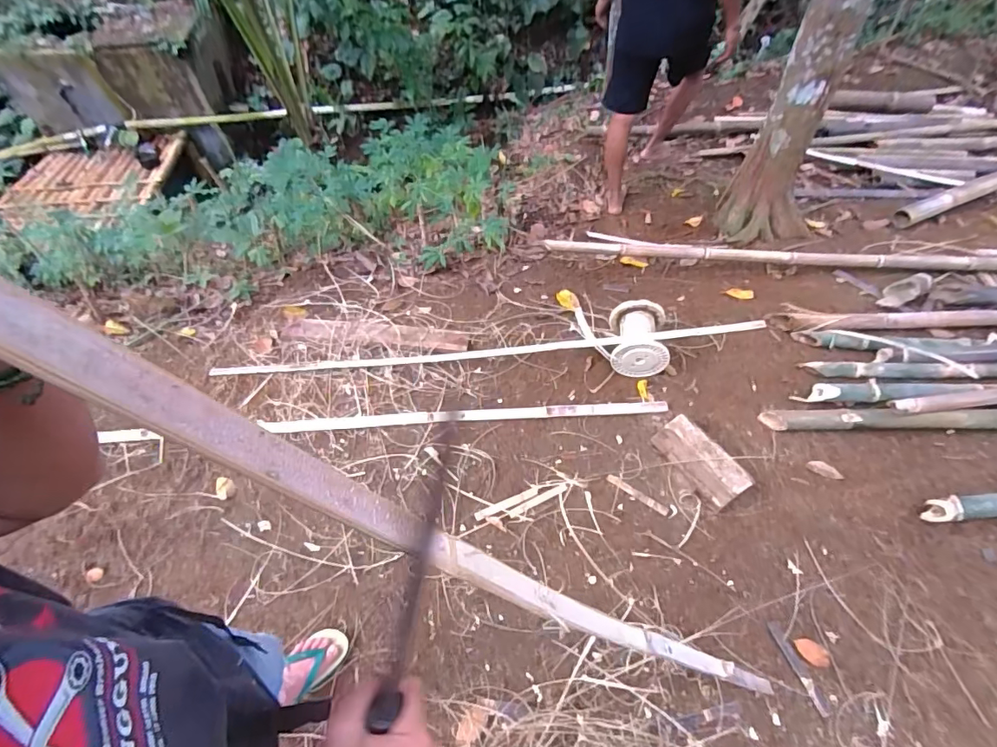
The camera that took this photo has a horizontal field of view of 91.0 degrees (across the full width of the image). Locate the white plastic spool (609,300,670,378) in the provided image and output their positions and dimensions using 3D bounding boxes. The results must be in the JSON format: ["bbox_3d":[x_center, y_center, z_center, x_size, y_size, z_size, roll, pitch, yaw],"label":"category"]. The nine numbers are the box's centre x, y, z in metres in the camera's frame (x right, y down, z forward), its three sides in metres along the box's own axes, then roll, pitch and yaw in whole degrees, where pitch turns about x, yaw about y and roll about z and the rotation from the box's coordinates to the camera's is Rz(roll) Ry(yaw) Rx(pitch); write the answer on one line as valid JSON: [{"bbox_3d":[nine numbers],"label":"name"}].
[{"bbox_3d":[0.508,-0.124,1.788,0.198,0.180,0.230,5,56,3],"label":"white plastic spool"}]

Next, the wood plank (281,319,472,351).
[{"bbox_3d":[-0.470,-0.153,1.894,0.705,0.020,0.105,6,53,6],"label":"wood plank"}]

